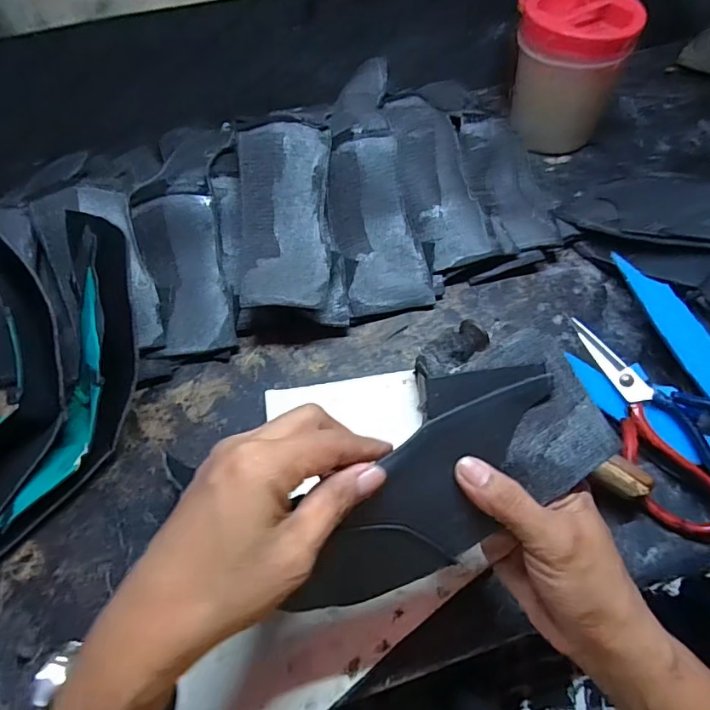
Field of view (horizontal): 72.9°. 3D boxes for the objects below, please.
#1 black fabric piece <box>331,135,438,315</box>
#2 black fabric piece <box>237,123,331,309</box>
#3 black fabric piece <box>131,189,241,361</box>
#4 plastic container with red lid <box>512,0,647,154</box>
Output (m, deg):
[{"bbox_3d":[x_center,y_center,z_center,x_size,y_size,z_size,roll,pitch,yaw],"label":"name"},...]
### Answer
[{"bbox_3d":[0.020,-0.126,0.482,0.081,0.024,0.167,-14,92,-5],"label":"black fabric piece"},{"bbox_3d":[-0.067,-0.129,0.454,0.083,0.029,0.176,-2,81,2],"label":"black fabric piece"},{"bbox_3d":[-0.167,-0.080,0.474,0.077,0.021,0.163,-16,80,-7],"label":"black fabric piece"},{"bbox_3d":[0.242,-0.328,0.562,0.122,0.139,0.101,7,59,7],"label":"plastic container with red lid"}]

